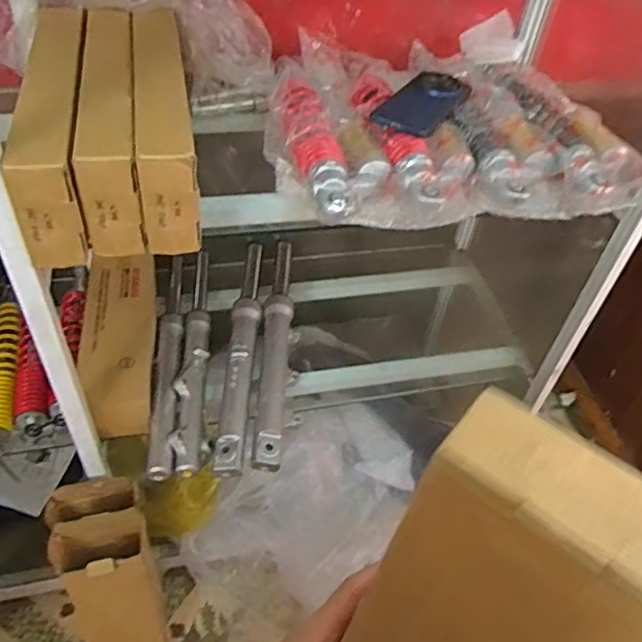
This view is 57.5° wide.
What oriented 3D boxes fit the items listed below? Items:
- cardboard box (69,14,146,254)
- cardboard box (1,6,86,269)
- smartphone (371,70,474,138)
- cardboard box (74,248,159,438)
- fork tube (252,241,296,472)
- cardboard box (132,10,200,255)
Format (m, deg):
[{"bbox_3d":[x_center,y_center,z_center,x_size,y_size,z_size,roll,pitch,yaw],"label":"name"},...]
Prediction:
[{"bbox_3d":[-0.238,-0.232,0.675,0.057,0.111,0.352,-6,47,-12],"label":"cardboard box"},{"bbox_3d":[-0.290,-0.223,0.660,0.054,0.116,0.358,-6,47,-12],"label":"cardboard box"},{"bbox_3d":[0.134,-0.281,0.756,0.074,0.009,0.166,32,53,14],"label":"smartphone"},{"bbox_3d":[-0.315,0.021,0.928,0.106,0.071,0.329,-4,46,-10],"label":"cardboard box"},{"bbox_3d":[-0.072,0.033,0.969,0.044,0.041,0.460,4,46,-3],"label":"fork tube"},{"bbox_3d":[-0.181,-0.233,0.678,0.055,0.113,0.339,-5,47,-12],"label":"cardboard box"}]

